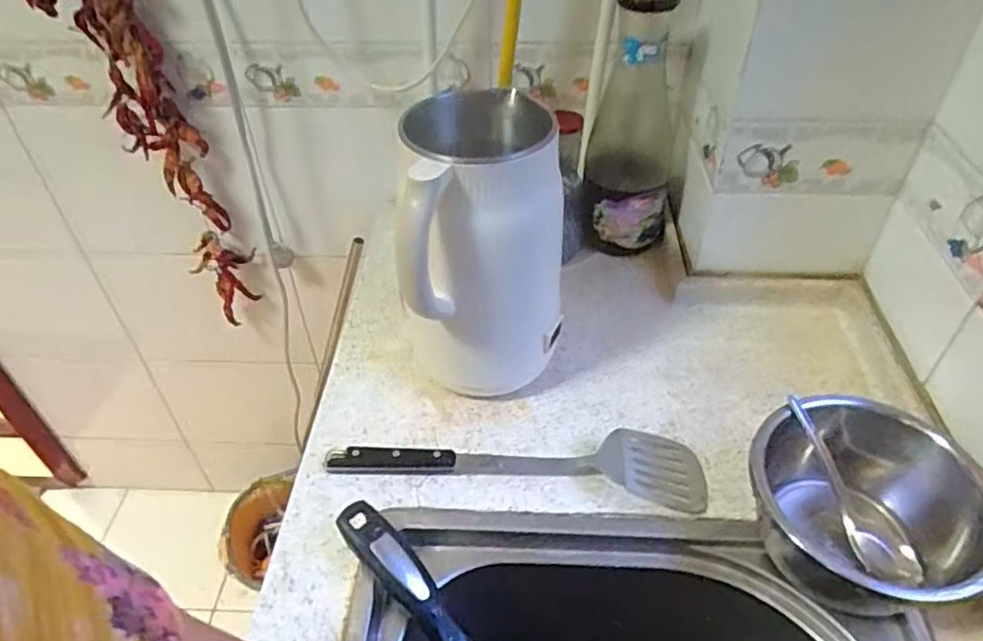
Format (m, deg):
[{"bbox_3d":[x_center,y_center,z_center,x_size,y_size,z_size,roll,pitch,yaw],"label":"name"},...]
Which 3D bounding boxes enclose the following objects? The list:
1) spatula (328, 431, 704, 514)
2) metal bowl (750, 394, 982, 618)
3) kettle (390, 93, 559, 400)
[{"bbox_3d":[0.024,0.123,0.619,0.341,0.029,0.069,4,42,7],"label":"spatula"},{"bbox_3d":[0.293,0.151,0.522,0.141,0.111,0.169,-13,44,-12],"label":"metal bowl"},{"bbox_3d":[-0.012,-0.056,0.644,0.142,0.279,0.146,-8,44,-7],"label":"kettle"}]

